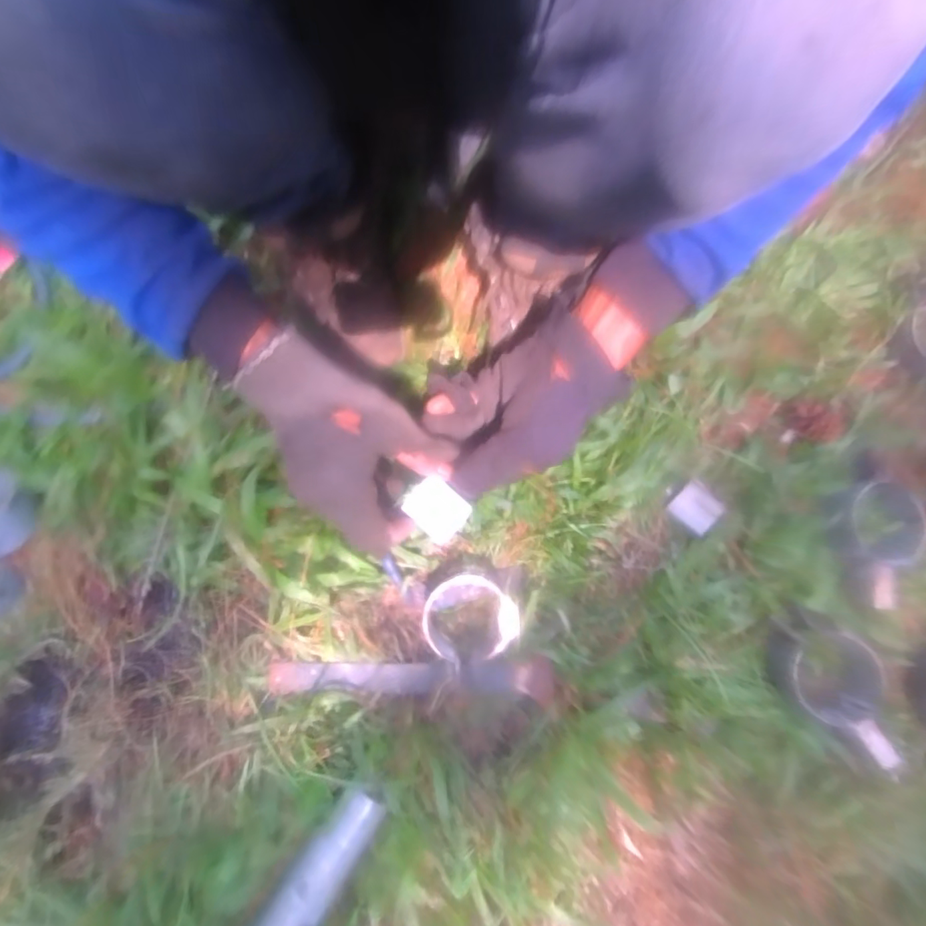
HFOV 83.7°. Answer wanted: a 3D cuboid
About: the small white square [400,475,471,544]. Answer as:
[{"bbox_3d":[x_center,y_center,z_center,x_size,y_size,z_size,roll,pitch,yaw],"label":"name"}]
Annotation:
[{"bbox_3d":[-0.021,0.036,0.411,0.046,0.004,0.040,43,91,-6],"label":"small white square"}]

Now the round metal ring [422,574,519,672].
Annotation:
[{"bbox_3d":[0.009,0.150,0.493,0.090,0.036,0.083,-3,79,0],"label":"round metal ring"}]

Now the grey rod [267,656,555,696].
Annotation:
[{"bbox_3d":[-0.053,0.207,0.502,0.275,0.009,0.033,0,79,1],"label":"grey rod"}]

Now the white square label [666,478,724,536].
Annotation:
[{"bbox_3d":[0.230,0.043,0.506,0.041,0.005,0.041,-43,82,-7],"label":"white square label"}]

